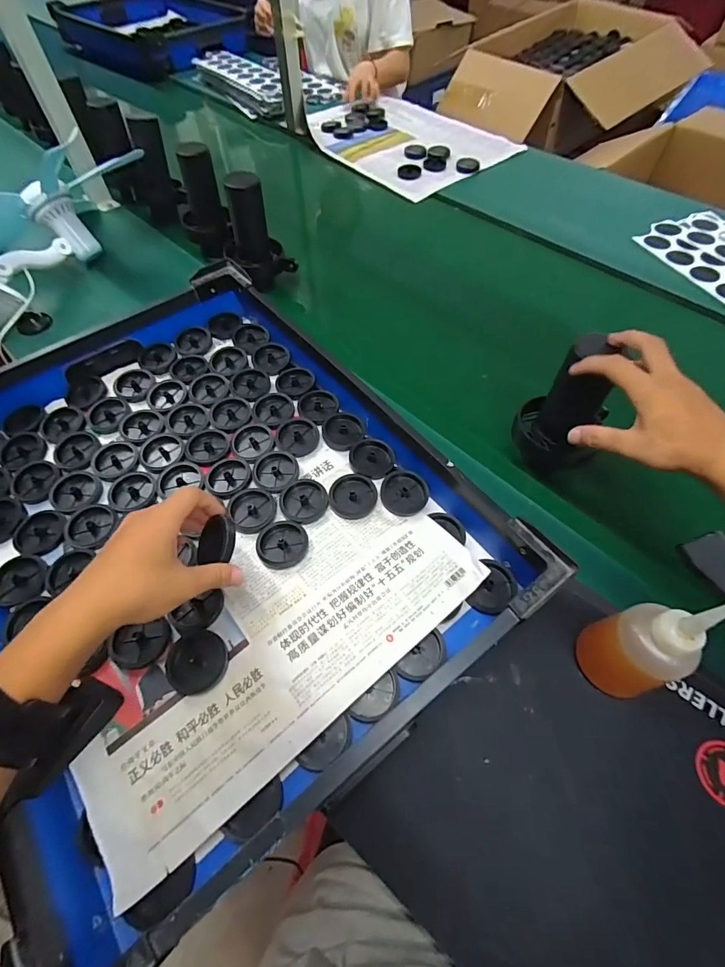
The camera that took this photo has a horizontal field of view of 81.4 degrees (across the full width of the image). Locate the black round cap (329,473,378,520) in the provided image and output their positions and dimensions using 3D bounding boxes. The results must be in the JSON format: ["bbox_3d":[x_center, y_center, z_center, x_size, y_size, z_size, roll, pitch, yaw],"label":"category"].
[{"bbox_3d":[-0.011,0.013,0.471,0.052,0.015,0.046,16,59,11],"label":"black round cap"}]

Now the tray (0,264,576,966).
[{"bbox_3d":[-0.179,0.014,0.454,0.443,0.088,0.604,-32,62,-19],"label":"tray"}]

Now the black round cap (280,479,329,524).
[{"bbox_3d":[-0.065,0.019,0.469,0.053,0.014,0.047,-13,58,-7],"label":"black round cap"}]

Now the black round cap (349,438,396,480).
[{"bbox_3d":[0.012,-0.029,0.495,0.052,0.016,0.045,-5,58,-2],"label":"black round cap"}]

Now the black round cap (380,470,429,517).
[{"bbox_3d":[0.047,0.011,0.474,0.051,0.009,0.049,-4,83,-1],"label":"black round cap"}]

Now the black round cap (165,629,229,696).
[{"bbox_3d":[-0.151,0.162,0.386,0.052,0.005,0.053,0,58,1],"label":"black round cap"}]

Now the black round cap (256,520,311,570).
[{"bbox_3d":[-0.084,0.063,0.440,0.052,0.013,0.046,-5,58,-2],"label":"black round cap"}]

